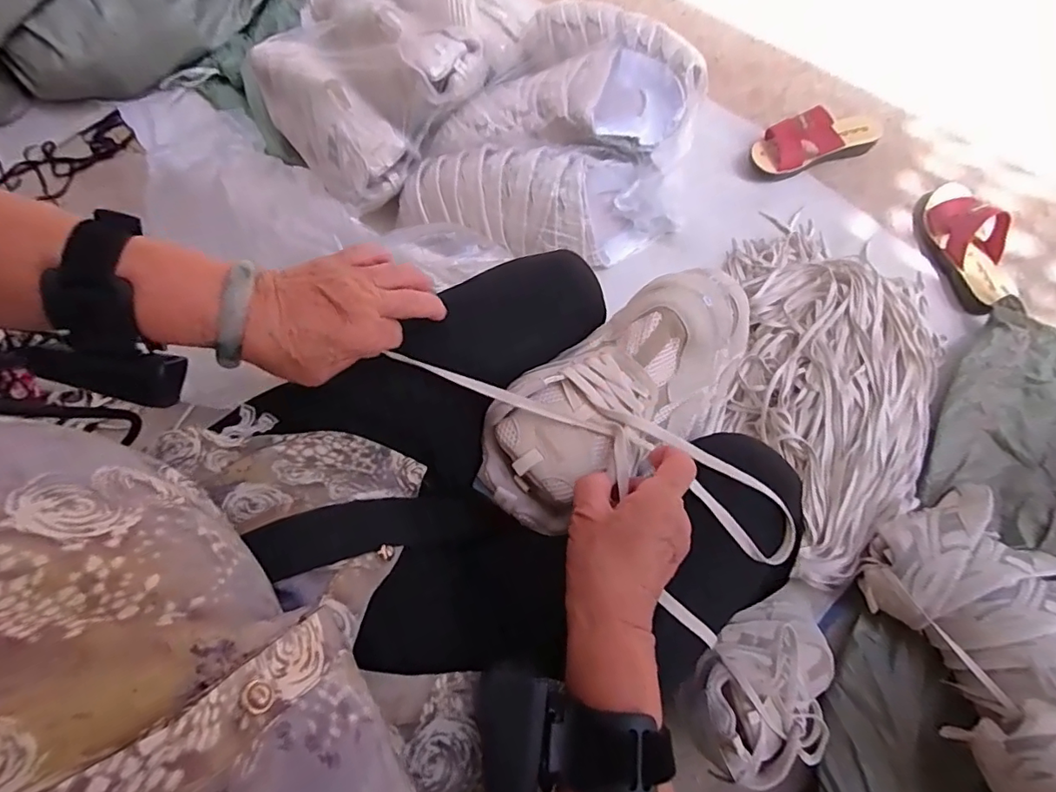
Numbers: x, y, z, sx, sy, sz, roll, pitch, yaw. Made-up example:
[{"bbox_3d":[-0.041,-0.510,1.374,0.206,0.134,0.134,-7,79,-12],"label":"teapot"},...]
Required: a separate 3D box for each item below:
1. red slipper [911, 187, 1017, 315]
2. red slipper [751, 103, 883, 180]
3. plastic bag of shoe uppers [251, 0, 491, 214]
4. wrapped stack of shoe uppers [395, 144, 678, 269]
[{"bbox_3d":[0.695,-0.243,0.824,0.090,0.065,0.229,-10,75,5],"label":"red slipper"},{"bbox_3d":[0.494,-0.444,0.887,0.221,0.067,0.091,-22,75,1],"label":"red slipper"},{"bbox_3d":[-0.257,-0.561,0.869,0.351,0.140,0.409,40,84,14],"label":"plastic bag of shoe uppers"},{"bbox_3d":[0.008,-0.303,0.836,0.444,0.130,0.153,-2,76,7],"label":"wrapped stack of shoe uppers"}]

